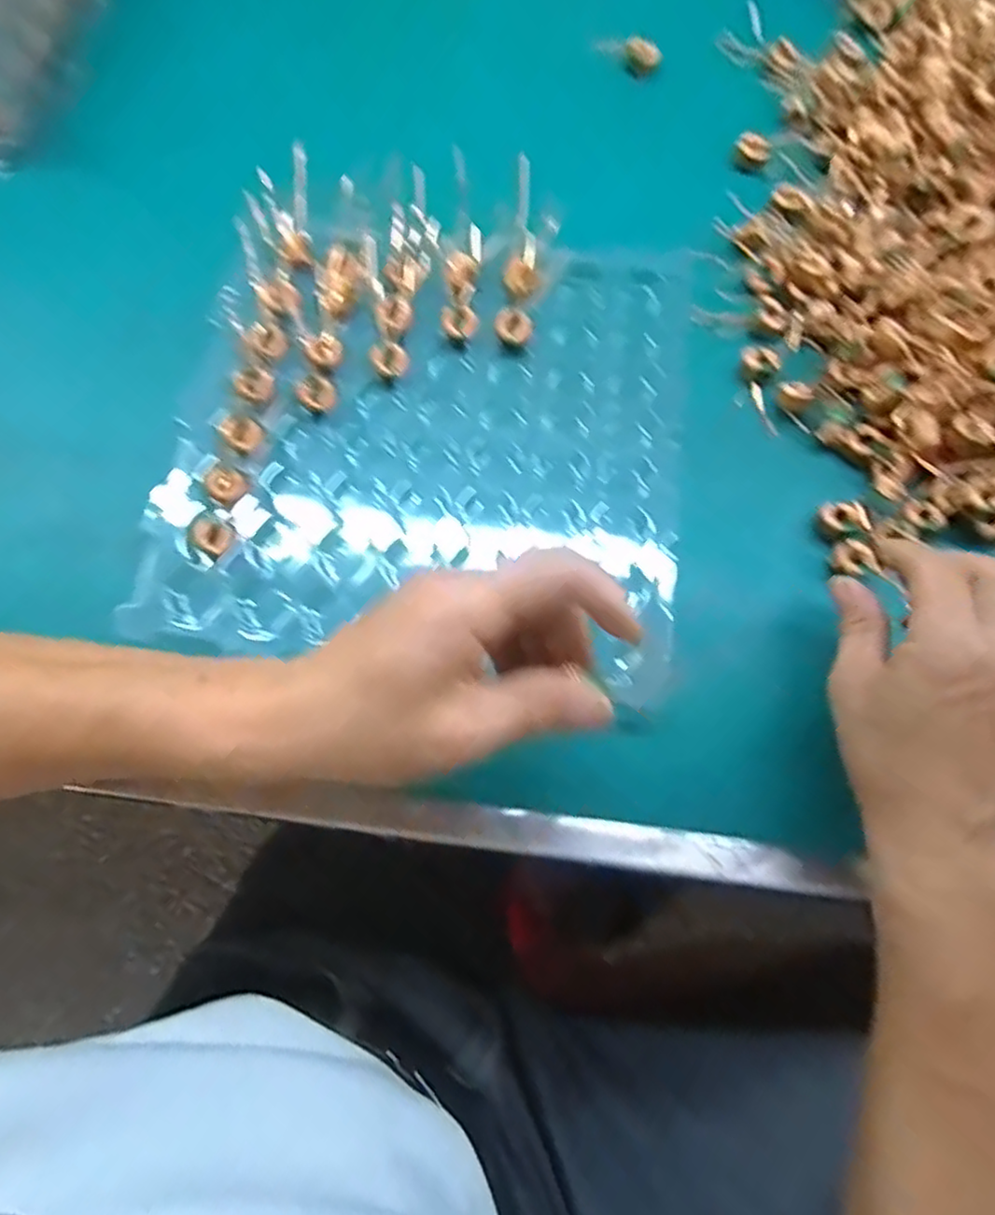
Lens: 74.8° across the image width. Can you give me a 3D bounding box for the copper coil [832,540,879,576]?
[{"bbox_3d":[0.194,-0.027,0.355,0.025,0.008,0.022,-10,75,-4],"label":"copper coil"}]

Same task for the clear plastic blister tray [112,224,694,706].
[{"bbox_3d":[-0.038,-0.101,0.374,0.286,0.020,0.268,7,75,1],"label":"clear plastic blister tray"}]

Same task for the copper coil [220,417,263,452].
[{"bbox_3d":[-0.148,-0.102,0.376,0.019,0.011,0.020,0,75,-1],"label":"copper coil"}]

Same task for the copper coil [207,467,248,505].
[{"bbox_3d":[-0.152,-0.068,0.367,0.018,0.011,0.019,0,75,-1],"label":"copper coil"}]

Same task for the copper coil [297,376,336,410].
[{"bbox_3d":[-0.106,-0.126,0.384,0.020,0.008,0.018,-25,76,-7],"label":"copper coil"}]

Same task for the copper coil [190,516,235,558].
[{"bbox_3d":[-0.158,-0.039,0.361,0.022,0.007,0.020,0,75,-1],"label":"copper coil"}]

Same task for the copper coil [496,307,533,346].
[{"bbox_3d":[0.010,-0.172,0.397,0.022,0.005,0.020,0,75,-1],"label":"copper coil"}]

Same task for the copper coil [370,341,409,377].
[{"bbox_3d":[-0.065,-0.150,0.393,0.021,0.004,0.020,0,75,-1],"label":"copper coil"}]

